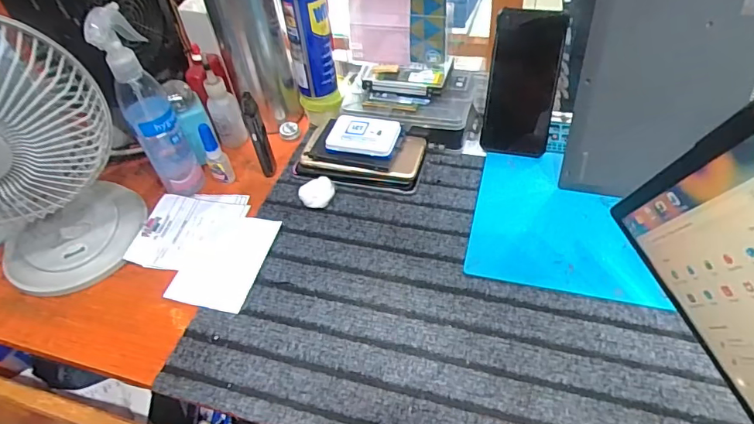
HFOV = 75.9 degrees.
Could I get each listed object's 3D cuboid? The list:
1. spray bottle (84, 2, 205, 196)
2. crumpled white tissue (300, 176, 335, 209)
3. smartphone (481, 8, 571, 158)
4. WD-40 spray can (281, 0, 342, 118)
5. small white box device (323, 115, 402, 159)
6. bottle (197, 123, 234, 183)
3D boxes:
[{"bbox_3d":[-0.252,-0.111,0.535,0.052,0.219,0.048,-29,51,-19],"label":"spray bottle"},{"bbox_3d":[-0.069,-0.020,0.555,0.040,0.025,0.028,-4,47,2],"label":"crumpled white tissue"},{"bbox_3d":[0.168,-0.147,0.560,0.075,0.160,0.010,9,19,14],"label":"smartphone"},{"bbox_3d":[-0.079,-0.204,0.590,0.057,0.191,0.048,-13,47,-6],"label":"WD-40 spray can"},{"bbox_3d":[-0.016,-0.088,0.570,0.080,0.015,0.058,10,49,15],"label":"small white box device"},{"bbox_3d":[-0.193,-0.066,0.581,0.023,0.082,0.026,-25,50,-16],"label":"bottle"}]

